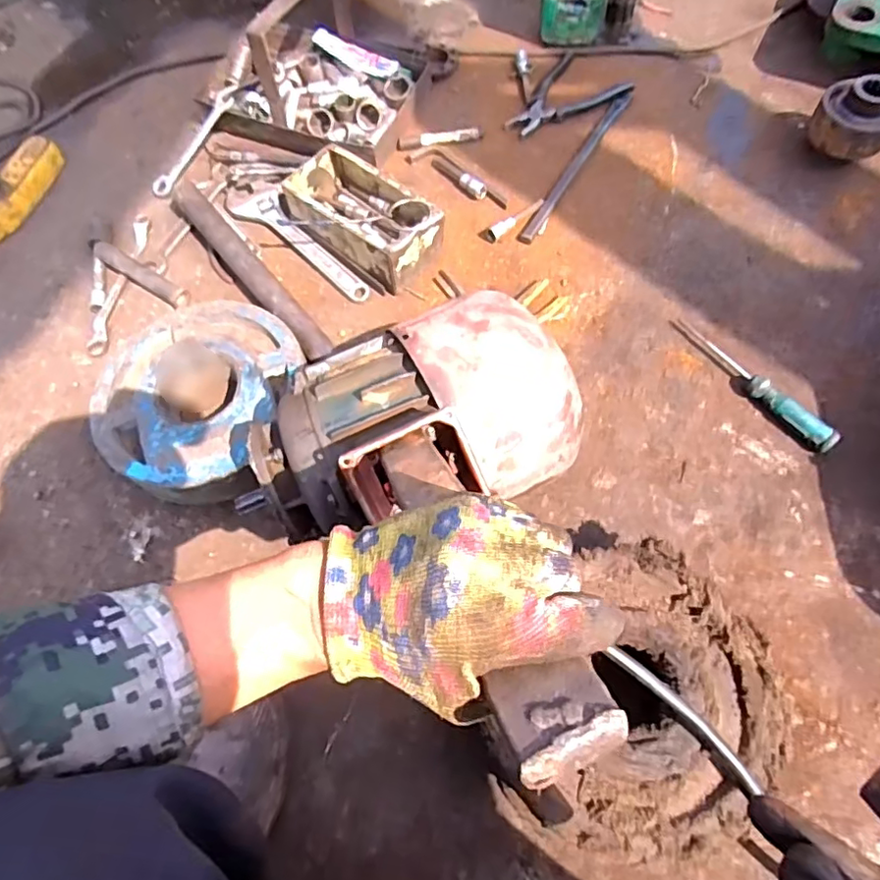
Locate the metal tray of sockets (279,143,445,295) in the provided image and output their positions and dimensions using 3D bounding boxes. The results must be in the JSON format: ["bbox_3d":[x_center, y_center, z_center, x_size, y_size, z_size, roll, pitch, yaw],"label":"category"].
[{"bbox_3d":[-0.105,-0.301,0.790,0.215,0.075,0.119,37,73,18],"label":"metal tray of sockets"}]

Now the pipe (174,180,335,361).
[{"bbox_3d":[-0.257,-0.231,0.787,0.043,0.044,0.368,-37,69,-12],"label":"pipe"}]

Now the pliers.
[{"bbox_3d":[0.189,-0.530,0.907,0.180,0.019,0.135,-41,71,-13],"label":"pliers"}]

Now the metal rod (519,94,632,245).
[{"bbox_3d":[0.201,-0.404,0.857,0.025,0.014,0.317,29,72,14],"label":"metal rod"}]

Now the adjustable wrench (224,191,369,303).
[{"bbox_3d":[-0.190,-0.281,0.824,0.263,0.020,0.060,36,74,16],"label":"adjustable wrench"}]

